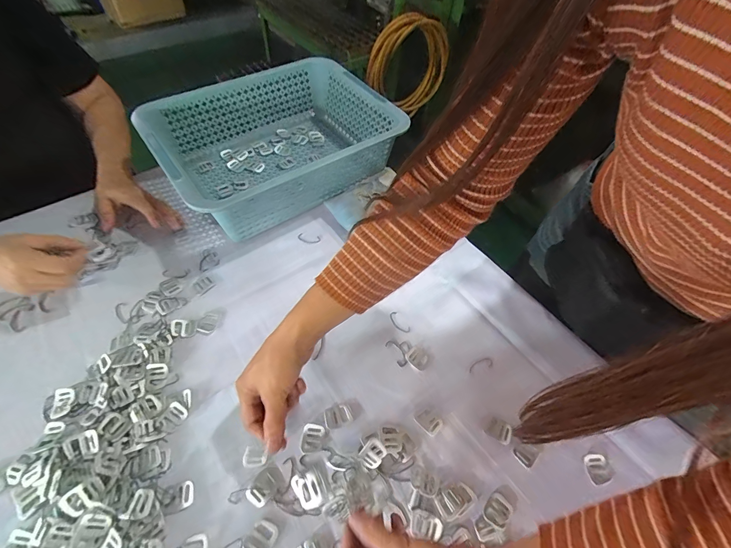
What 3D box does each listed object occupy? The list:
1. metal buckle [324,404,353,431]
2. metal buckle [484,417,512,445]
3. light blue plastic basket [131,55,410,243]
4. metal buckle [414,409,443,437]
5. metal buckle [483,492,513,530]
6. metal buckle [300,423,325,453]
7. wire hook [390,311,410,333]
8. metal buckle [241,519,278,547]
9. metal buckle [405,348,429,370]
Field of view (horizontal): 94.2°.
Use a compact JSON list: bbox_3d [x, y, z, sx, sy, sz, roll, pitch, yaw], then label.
[{"bbox_3d":[-0.034,0.174,0.415,0.033,0.004,0.026,-16,60,-13],"label":"metal buckle"},{"bbox_3d":[0.163,0.191,0.416,0.029,0.007,0.024,28,60,14],"label":"metal buckle"},{"bbox_3d":[-0.150,-0.236,0.606,0.388,0.111,0.284,-33,65,-22],"label":"light blue plastic basket"},{"bbox_3d":[0.078,0.181,0.419,0.031,0.004,0.024,40,64,20],"label":"metal buckle"},{"bbox_3d":[0.144,0.257,0.369,0.031,0.005,0.024,-38,67,-24],"label":"metal buckle"},{"bbox_3d":[-0.063,0.193,0.399,0.026,0.004,0.031,11,57,4],"label":"metal buckle"},{"bbox_3d":[0.048,0.070,0.493,0.016,0.004,0.039,-27,63,-19],"label":"wire hook"},{"bbox_3d":[-0.108,0.270,0.346,0.026,0.004,0.035,38,63,19],"label":"metal buckle"},{"bbox_3d":[0.070,0.114,0.461,0.030,0.004,0.024,37,63,19],"label":"metal buckle"}]

